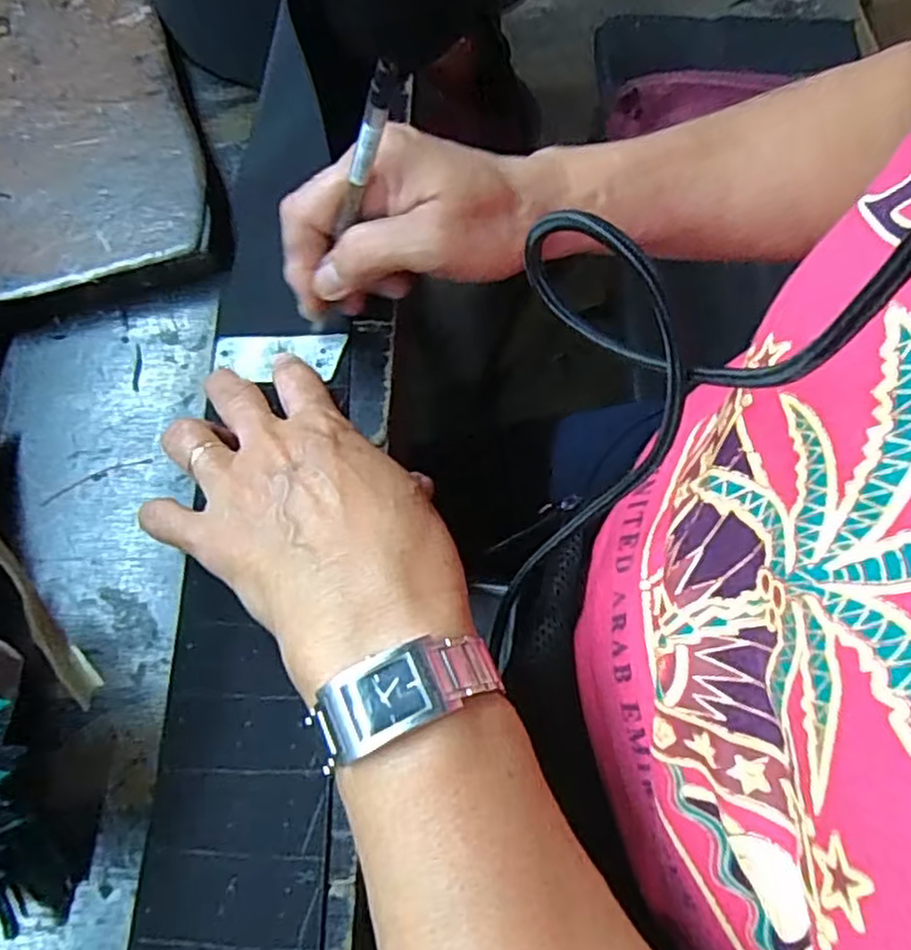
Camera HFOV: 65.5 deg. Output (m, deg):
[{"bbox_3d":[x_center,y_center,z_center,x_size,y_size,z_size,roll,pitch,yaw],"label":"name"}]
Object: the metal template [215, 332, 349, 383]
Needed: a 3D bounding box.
[{"bbox_3d":[-0.084,-0.056,0.336,0.061,0.004,0.025,-1,66,0],"label":"metal template"}]

